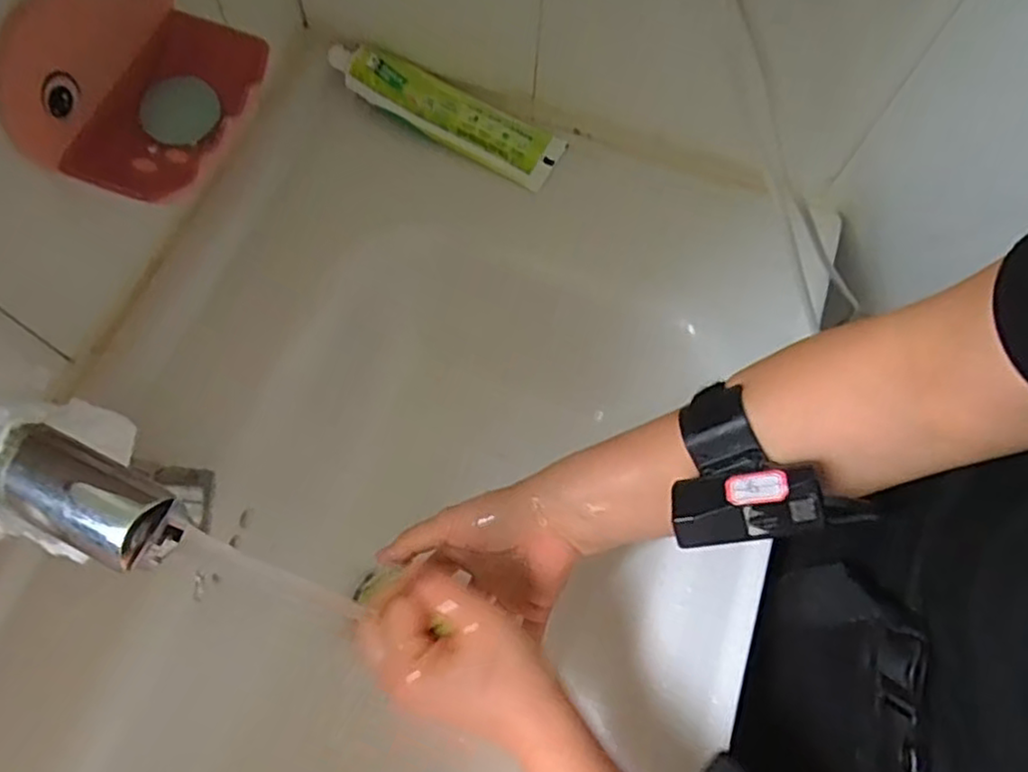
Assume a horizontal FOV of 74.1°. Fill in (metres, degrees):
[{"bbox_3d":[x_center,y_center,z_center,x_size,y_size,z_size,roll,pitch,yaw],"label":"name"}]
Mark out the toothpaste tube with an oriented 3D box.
[{"bbox_3d":[-0.060,-0.238,0.573,0.215,0.028,0.056,27,69,8],"label":"toothpaste tube"}]

